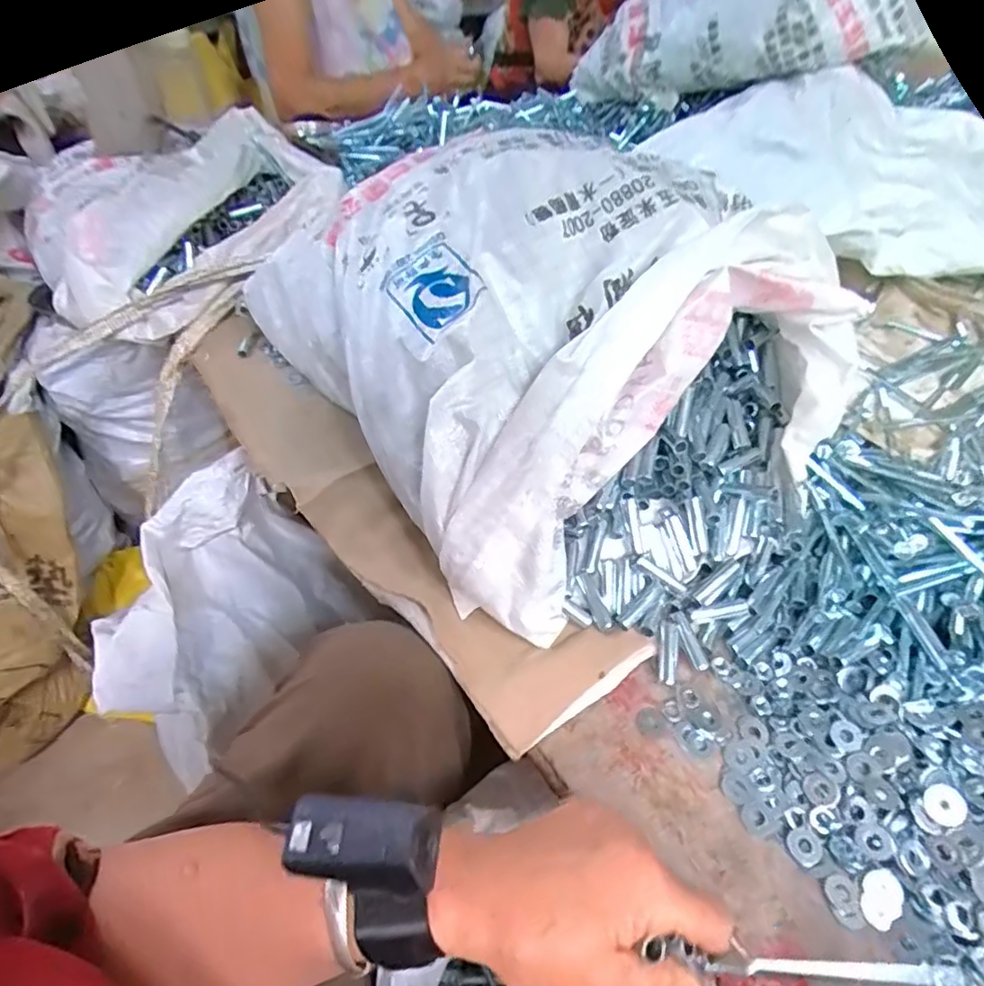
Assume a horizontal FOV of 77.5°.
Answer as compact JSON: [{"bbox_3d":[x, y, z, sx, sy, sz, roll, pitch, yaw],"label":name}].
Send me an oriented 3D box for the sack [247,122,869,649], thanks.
[{"bbox_3d":[0.025,-0.153,0.534,0.336,0.208,0.459,-23,52,-23],"label":"sack"}]

